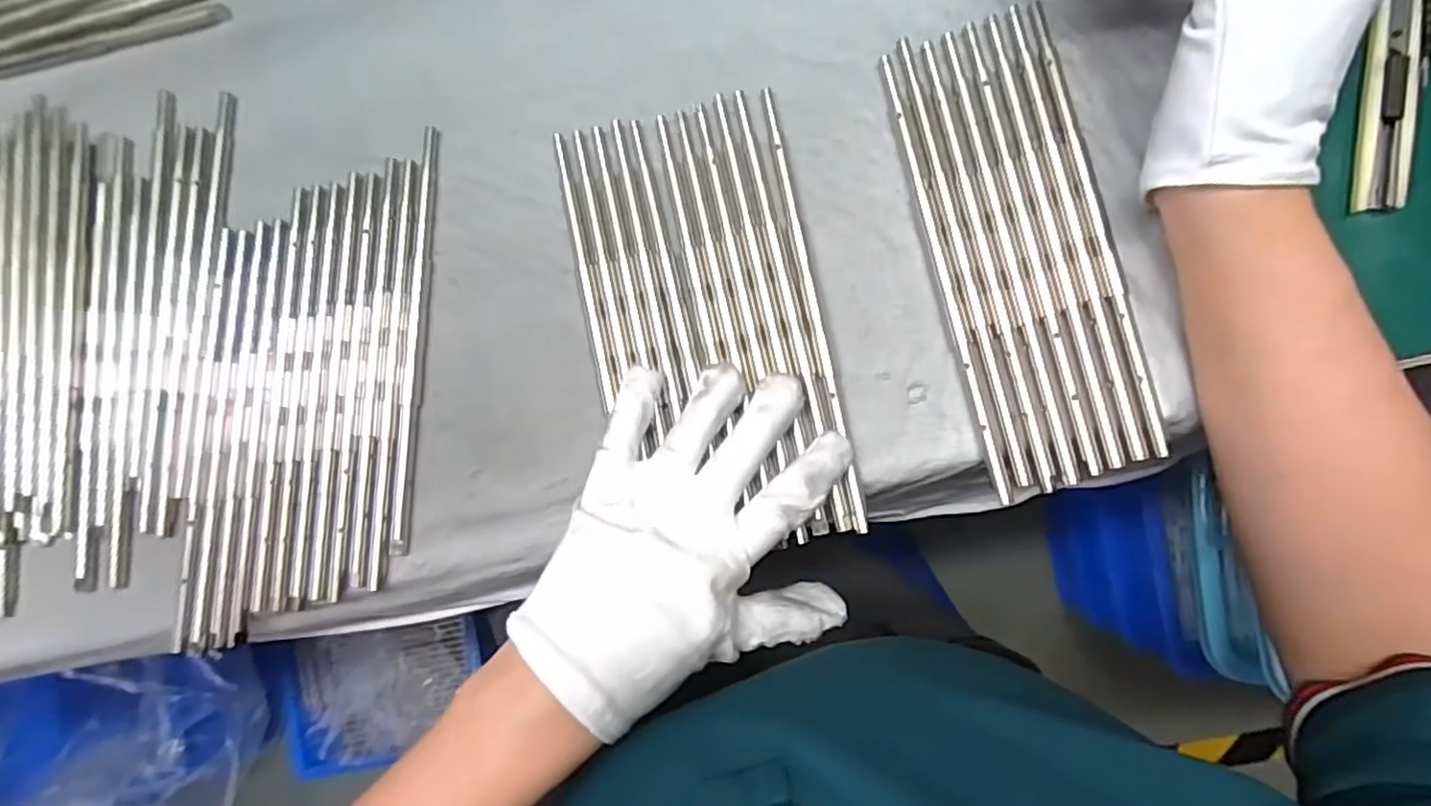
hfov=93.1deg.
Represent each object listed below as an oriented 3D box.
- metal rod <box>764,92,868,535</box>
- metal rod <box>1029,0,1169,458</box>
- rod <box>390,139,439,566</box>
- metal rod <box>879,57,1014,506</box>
[{"bbox_3d":[0.045,-0.047,0.318,0.008,0.006,0.213,-12,86,5],"label":"metal rod"},{"bbox_3d":[0.170,-0.081,0.303,0.008,0.004,0.211,-13,86,5],"label":"metal rod"},{"bbox_3d":[-0.151,-0.033,0.340,0.008,0.004,0.211,3,88,6],"label":"rod"},{"bbox_3d":[0.105,-0.059,0.313,0.007,0.005,0.211,-14,86,5],"label":"metal rod"}]

